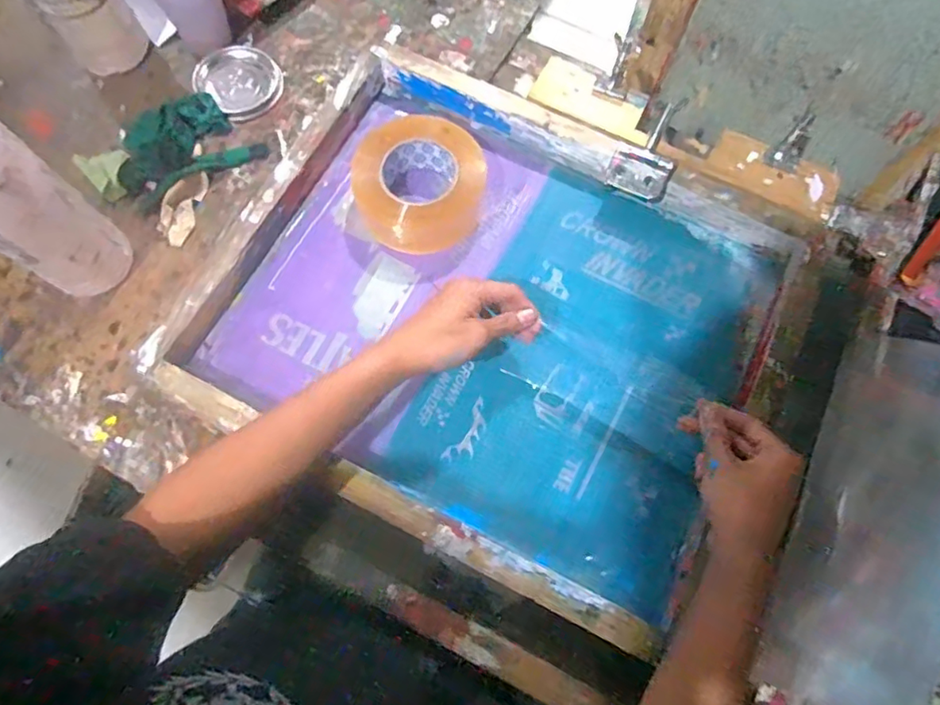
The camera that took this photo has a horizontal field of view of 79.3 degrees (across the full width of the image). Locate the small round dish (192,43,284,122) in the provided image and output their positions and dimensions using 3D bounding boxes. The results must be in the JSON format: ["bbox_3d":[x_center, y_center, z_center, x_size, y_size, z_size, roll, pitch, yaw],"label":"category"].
[{"bbox_3d":[-0.274,-0.322,0.673,0.102,0.016,0.087,35,74,11],"label":"small round dish"}]

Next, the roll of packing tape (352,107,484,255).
[{"bbox_3d":[-0.053,-0.176,0.593,0.136,0.068,0.120,-4,71,-2],"label":"roll of packing tape"}]

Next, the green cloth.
[{"bbox_3d":[-0.324,-0.235,0.643,0.148,0.023,0.108,-30,74,-11],"label":"green cloth"}]

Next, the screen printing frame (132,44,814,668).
[{"bbox_3d":[0.020,-0.042,0.563,0.509,0.061,0.431,28,72,8],"label":"screen printing frame"}]

